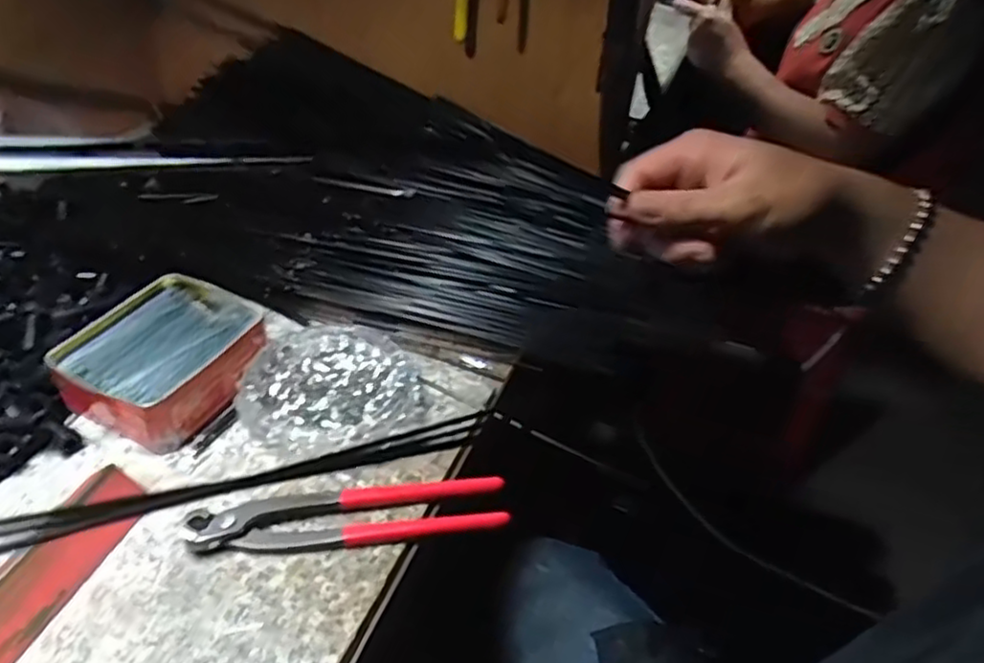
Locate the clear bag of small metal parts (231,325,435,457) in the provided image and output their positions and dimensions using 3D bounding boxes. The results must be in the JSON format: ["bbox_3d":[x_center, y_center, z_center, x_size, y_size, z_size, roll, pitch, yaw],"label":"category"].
[{"bbox_3d":[-0.118,0.042,0.510,0.125,0.024,0.128,16,41,11],"label":"clear bag of small metal parts"}]

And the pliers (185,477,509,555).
[{"bbox_3d":[-0.088,0.116,0.445,0.190,0.014,0.042,-2,41,-10],"label":"pliers"}]

